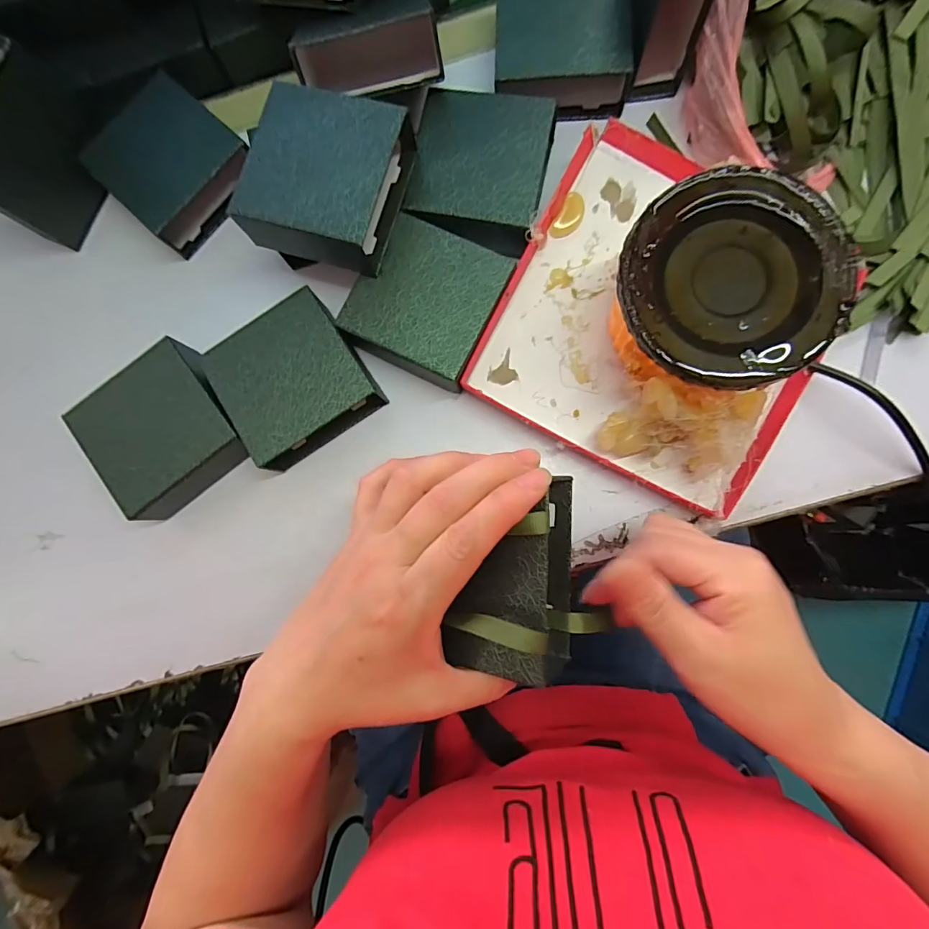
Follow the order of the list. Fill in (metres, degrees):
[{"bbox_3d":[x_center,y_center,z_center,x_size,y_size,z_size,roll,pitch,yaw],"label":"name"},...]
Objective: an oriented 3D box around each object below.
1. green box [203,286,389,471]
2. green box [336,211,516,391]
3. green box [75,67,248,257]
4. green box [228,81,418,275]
[{"bbox_3d":[-0.119,-0.056,0.320,0.098,0.036,0.095,-34,83,1],"label":"green box"},{"bbox_3d":[-0.026,-0.110,0.315,0.089,0.030,0.093,25,87,7],"label":"green box"},{"bbox_3d":[-0.218,-0.222,0.344,0.097,0.042,0.092,43,89,7],"label":"green box"},{"bbox_3d":[-0.089,-0.183,0.296,0.089,0.038,0.100,13,86,6],"label":"green box"}]

